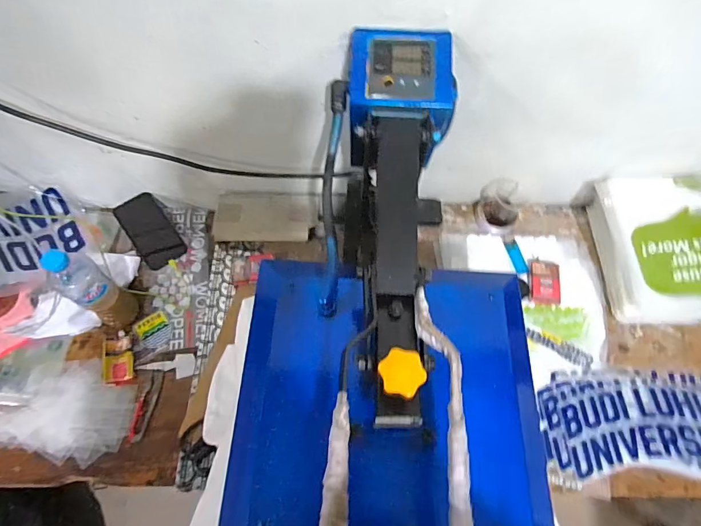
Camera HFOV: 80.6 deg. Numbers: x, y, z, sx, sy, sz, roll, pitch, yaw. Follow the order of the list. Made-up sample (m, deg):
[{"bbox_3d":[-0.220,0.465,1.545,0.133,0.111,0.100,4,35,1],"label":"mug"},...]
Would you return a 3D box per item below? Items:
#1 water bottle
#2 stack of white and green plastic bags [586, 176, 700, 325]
[{"bbox_3d":[-0.421,0.044,0.669,0.065,0.221,0.061,1,63,-2],"label":"water bottle"},{"bbox_3d":[0.590,-0.019,0.752,0.267,0.102,0.262,1,63,-2],"label":"stack of white and green plastic bags"}]

